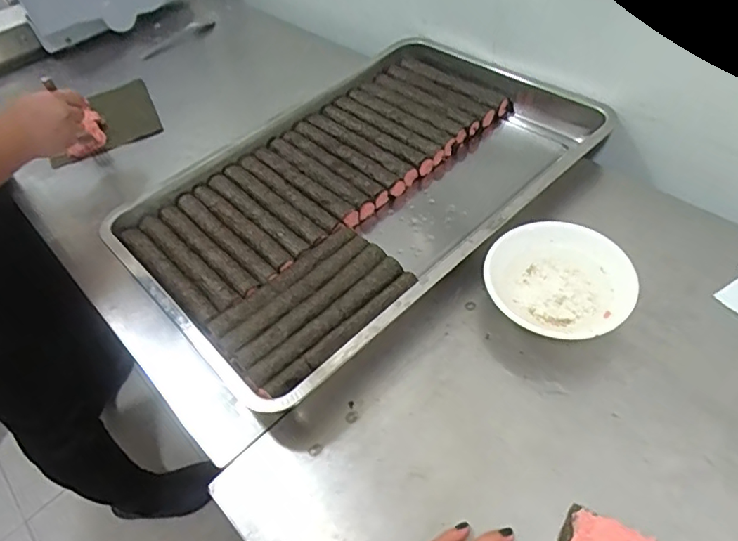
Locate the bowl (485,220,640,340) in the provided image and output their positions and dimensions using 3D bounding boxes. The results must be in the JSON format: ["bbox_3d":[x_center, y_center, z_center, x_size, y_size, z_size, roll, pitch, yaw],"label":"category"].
[{"bbox_3d":[0.197,0.011,0.547,0.140,0.037,0.132,-3,52,3],"label":"bowl"}]

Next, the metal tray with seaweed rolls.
[{"bbox_3d":[-0.002,-0.122,0.685,0.582,0.050,0.379,-39,56,-22],"label":"metal tray with seaweed rolls"}]

